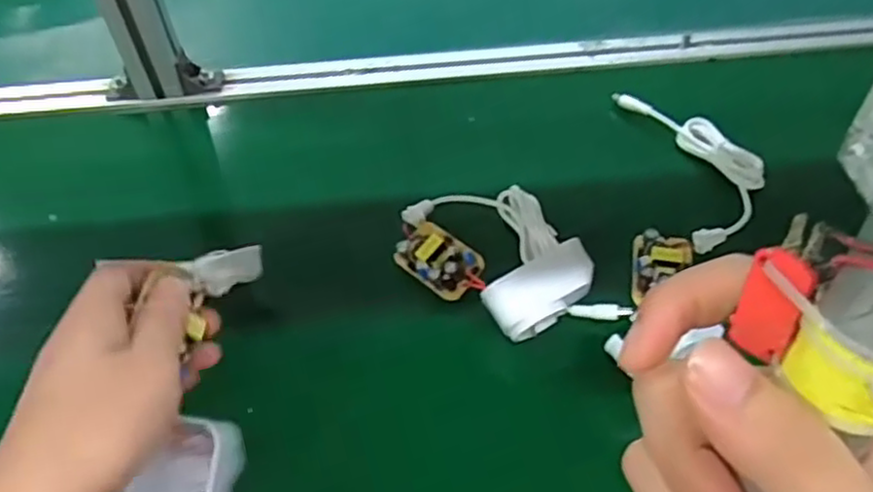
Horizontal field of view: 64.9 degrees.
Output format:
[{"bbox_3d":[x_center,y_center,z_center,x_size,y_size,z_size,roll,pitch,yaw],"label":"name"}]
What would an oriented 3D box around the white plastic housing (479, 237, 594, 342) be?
[{"bbox_3d":[0.067,0.028,0.428,0.068,0.031,0.041,-37,71,3],"label":"white plastic housing"}]

